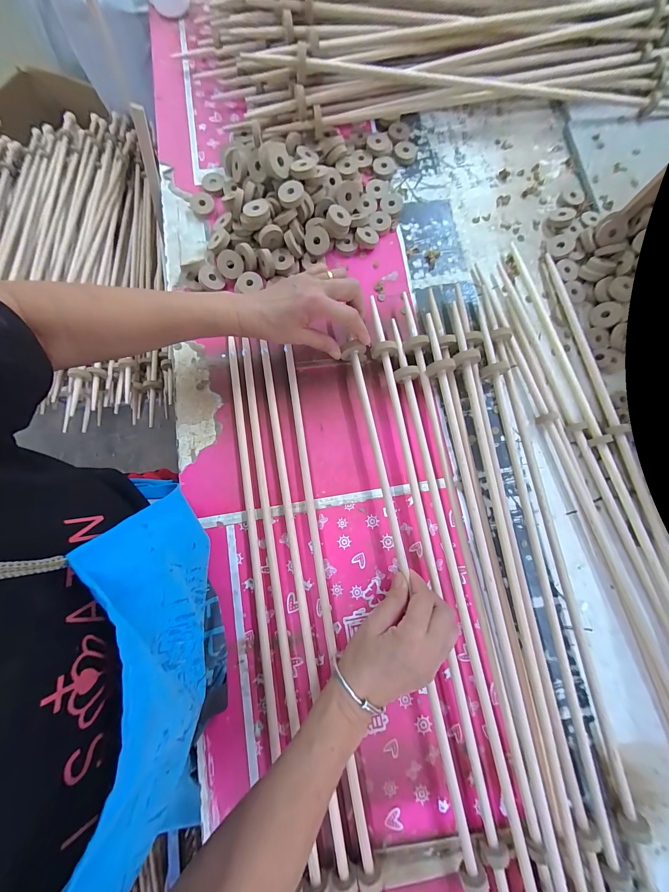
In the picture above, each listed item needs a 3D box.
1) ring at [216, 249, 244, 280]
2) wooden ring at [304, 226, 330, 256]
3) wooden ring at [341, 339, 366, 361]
[{"bbox_3d":[-0.149,-0.259,0.421,0.037,0.008,0.034,-1,115,-2],"label":"ring"},{"bbox_3d":[-0.025,-0.293,0.422,0.036,0.010,0.035,2,114,4],"label":"wooden ring"},{"bbox_3d":[0.025,-0.124,0.391,0.033,0.036,0.013,-2,80,-1],"label":"wooden ring"}]

